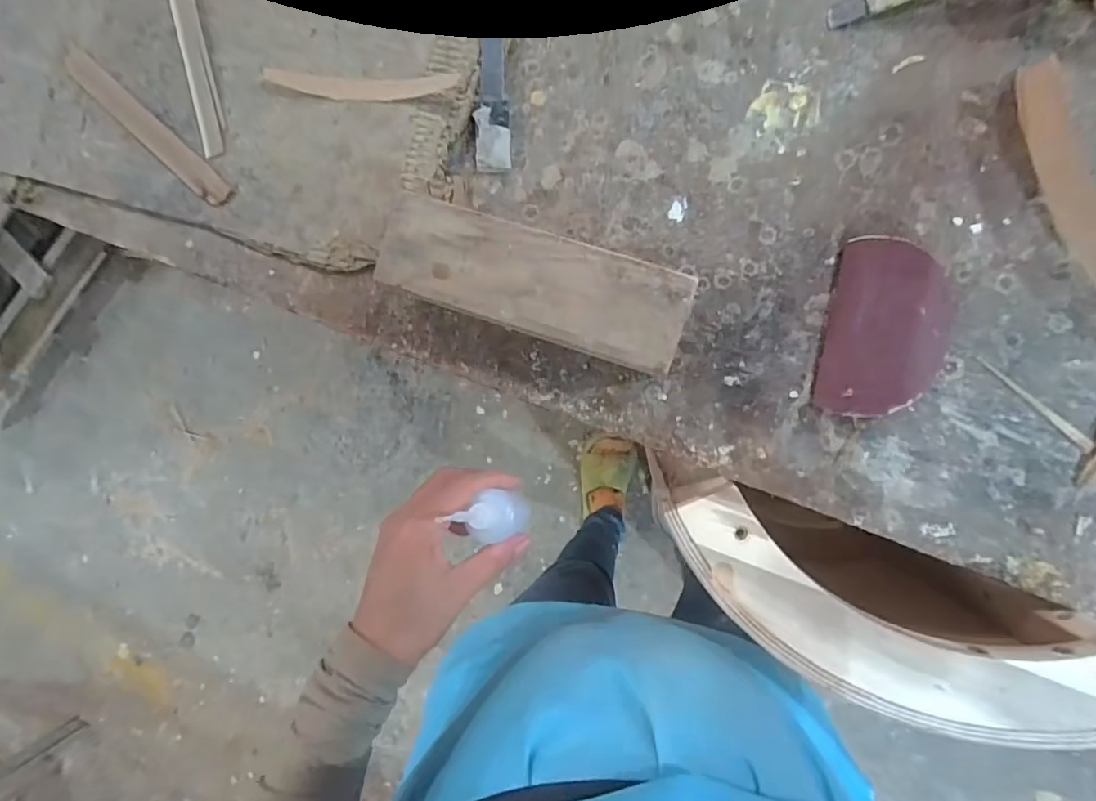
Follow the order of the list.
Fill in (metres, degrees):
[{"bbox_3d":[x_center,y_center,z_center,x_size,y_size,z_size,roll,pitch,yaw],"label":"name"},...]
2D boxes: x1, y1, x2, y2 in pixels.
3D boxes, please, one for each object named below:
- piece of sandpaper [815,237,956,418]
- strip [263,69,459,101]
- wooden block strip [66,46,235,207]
[{"bbox_3d":[0.234,-0.048,0.362,0.079,0.016,0.119,8,93,9],"label":"piece of sandpaper"},{"bbox_3d":[-0.148,-0.248,0.421,0.159,0.008,0.019,6,93,9],"label":"strip"},{"bbox_3d":[-0.338,-0.231,0.448,0.195,0.004,0.025,42,97,6],"label":"wooden block strip"}]

